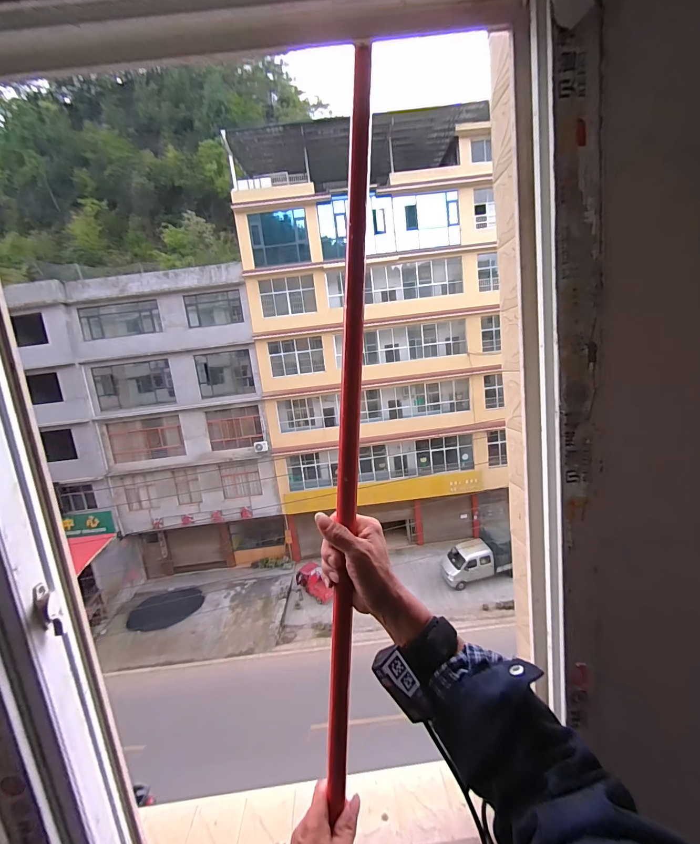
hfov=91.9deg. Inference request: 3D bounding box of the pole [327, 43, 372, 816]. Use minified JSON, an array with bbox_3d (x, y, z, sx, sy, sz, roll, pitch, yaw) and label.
[{"bbox_3d":[0.000,0.013,0.405,0.018,0.872,0.022,3,2,45],"label":"pole"}]

